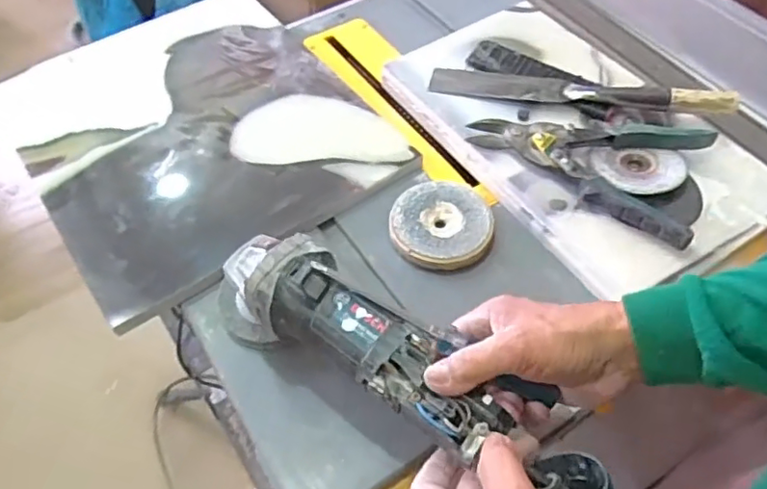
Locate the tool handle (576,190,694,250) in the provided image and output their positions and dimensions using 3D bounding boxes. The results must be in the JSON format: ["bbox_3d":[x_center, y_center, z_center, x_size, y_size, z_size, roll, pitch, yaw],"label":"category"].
[{"bbox_3d":[0.236,-0.023,0.571,0.102,0.027,0.013,28,60,19],"label":"tool handle"}]

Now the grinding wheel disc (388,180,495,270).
[{"bbox_3d":[0.057,-0.019,0.604,0.098,0.024,0.098,-1,55,1],"label":"grinding wheel disc"}]

